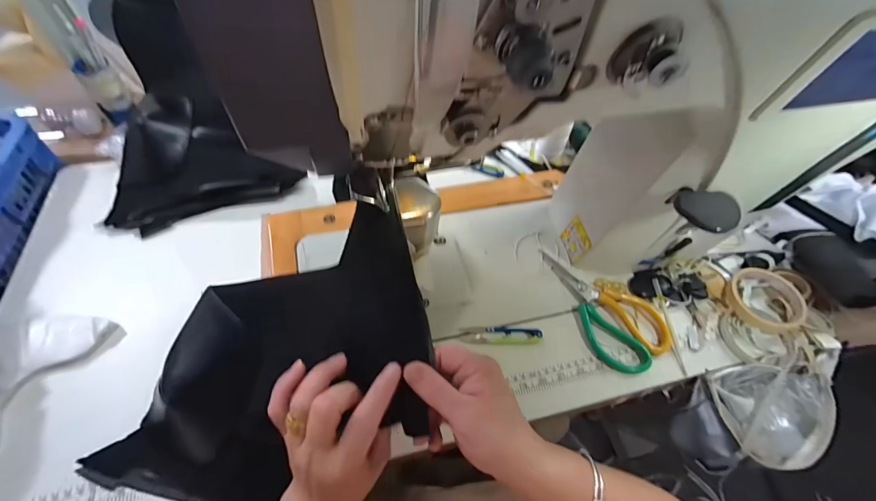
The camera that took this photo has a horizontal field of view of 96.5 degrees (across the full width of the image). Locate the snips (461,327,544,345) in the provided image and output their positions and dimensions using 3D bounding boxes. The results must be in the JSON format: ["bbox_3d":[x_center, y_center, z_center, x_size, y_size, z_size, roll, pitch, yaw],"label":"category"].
[{"bbox_3d":[0.078,0.105,0.489,0.099,0.011,0.025,1,54,-4],"label":"snips"}]

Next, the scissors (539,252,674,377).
[{"bbox_3d":[0.228,0.067,0.520,0.101,0.013,0.179,-13,56,-14],"label":"scissors"}]

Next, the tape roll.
[{"bbox_3d":[0.435,0.065,0.523,0.088,0.028,0.088,2,54,-3],"label":"tape roll"}]

